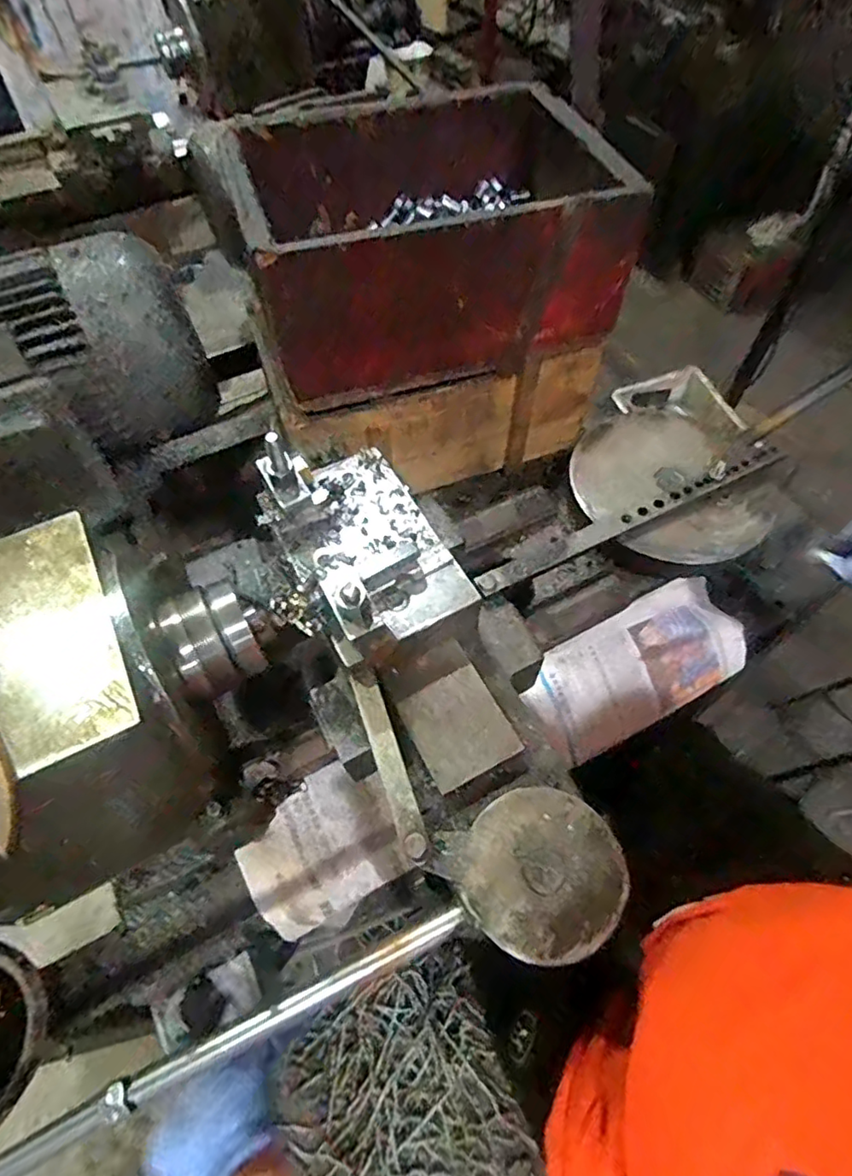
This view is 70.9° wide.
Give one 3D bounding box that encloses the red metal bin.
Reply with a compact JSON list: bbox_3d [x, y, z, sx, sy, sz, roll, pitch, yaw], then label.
[{"bbox_3d":[-0.004,-0.345,0.599,0.363,0.151,0.272,-21,60,-12],"label":"red metal bin"}]

